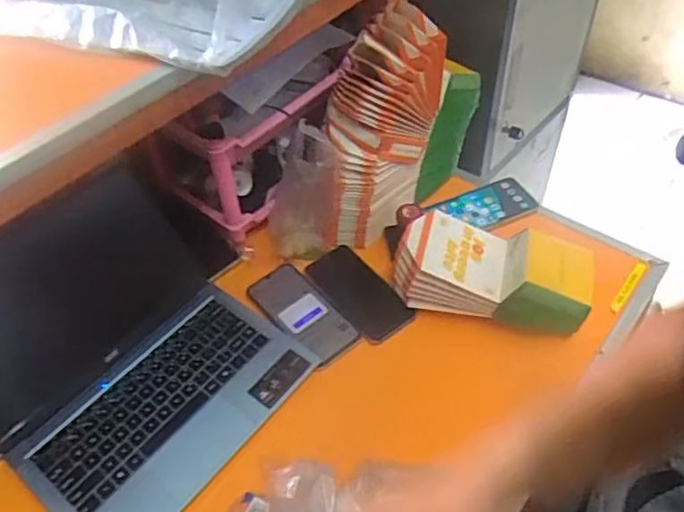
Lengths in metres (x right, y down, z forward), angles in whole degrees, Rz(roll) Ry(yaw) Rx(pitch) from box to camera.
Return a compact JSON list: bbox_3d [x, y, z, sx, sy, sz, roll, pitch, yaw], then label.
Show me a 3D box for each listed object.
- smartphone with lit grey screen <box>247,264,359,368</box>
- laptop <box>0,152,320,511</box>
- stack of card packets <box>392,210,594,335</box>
[{"bbox_3d":[-0.056,0.075,0.799,0.073,0.015,0.169,-31,53,-22],"label":"smartphone with lit grey screen"},{"bbox_3d":[-0.275,0.099,0.707,0.377,0.146,0.338,34,59,29],"label":"laptop"},{"bbox_3d":[0.195,0.026,0.770,0.250,0.108,0.111,6,49,10],"label":"stack of card packets"}]

